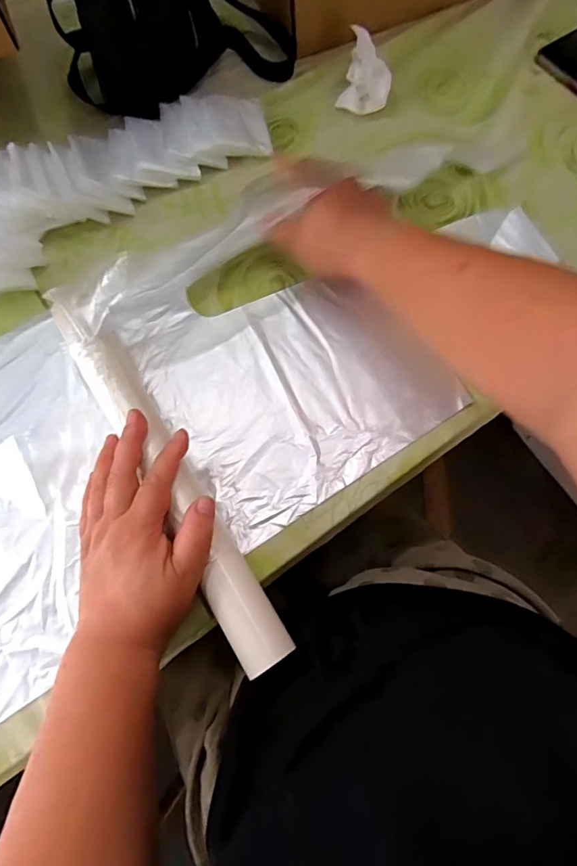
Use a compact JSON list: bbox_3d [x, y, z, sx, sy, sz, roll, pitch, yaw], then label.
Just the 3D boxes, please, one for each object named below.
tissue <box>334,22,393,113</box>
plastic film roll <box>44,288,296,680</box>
[{"bbox_3d":[0.085,-0.391,0.514,0.057,0.052,0.061,9,73,5],"label":"tissue"},{"bbox_3d":[-0.105,0.028,0.389,0.045,0.046,0.348,-32,76,-8],"label":"plastic film roll"}]

